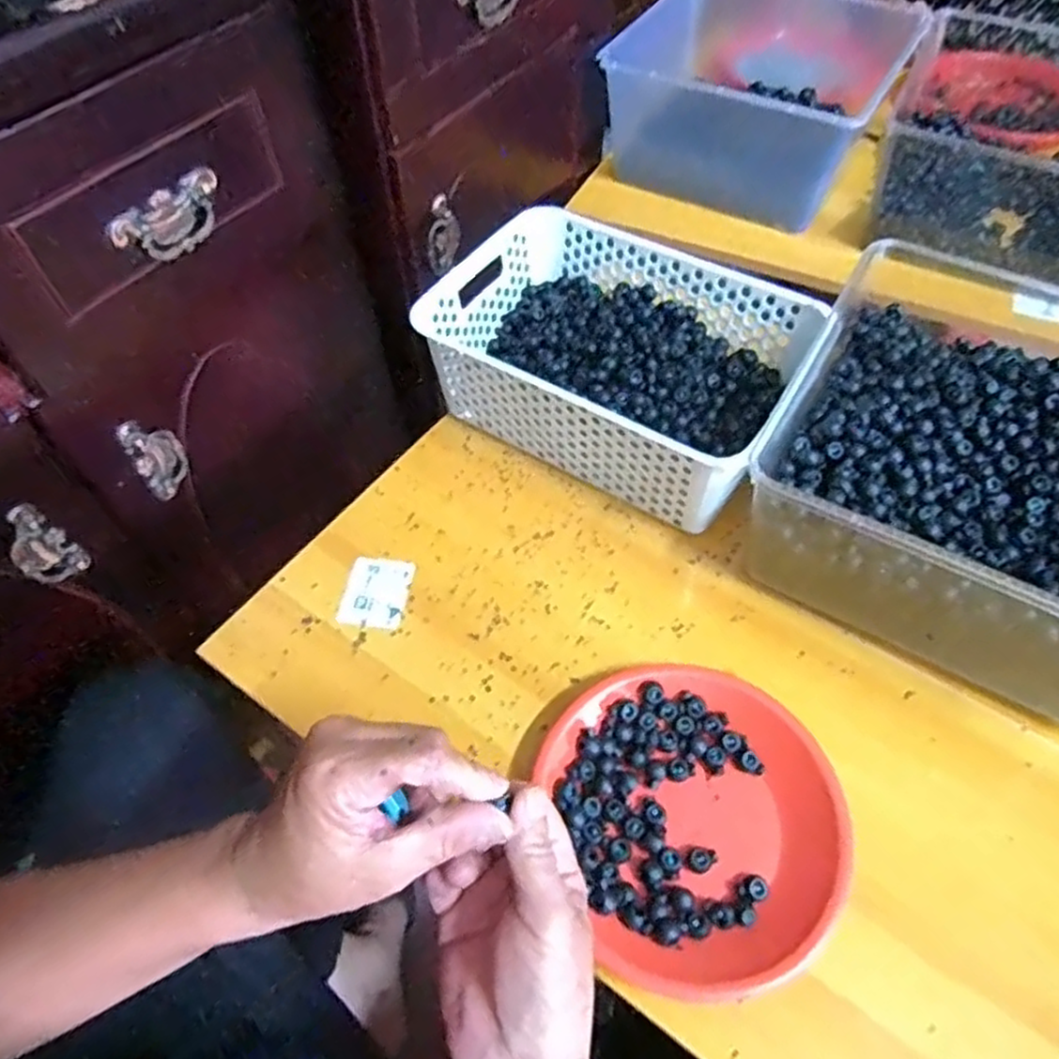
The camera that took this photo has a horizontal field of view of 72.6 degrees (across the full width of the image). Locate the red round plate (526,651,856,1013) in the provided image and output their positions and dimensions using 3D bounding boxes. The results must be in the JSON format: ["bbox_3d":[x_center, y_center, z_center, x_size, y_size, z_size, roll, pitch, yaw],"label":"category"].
[{"bbox_3d":[0.108,0.180,0.463,0.170,0.023,0.192,-16,57,-10],"label":"red round plate"}]

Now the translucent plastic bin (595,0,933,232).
[{"bbox_3d":[0.285,-0.536,0.883,0.295,0.132,0.332,25,60,17],"label":"translucent plastic bin"}]

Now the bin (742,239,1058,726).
[{"bbox_3d":[0.322,-0.031,0.525,0.267,0.129,0.260,28,60,18],"label":"bin"}]

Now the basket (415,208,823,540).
[{"bbox_3d":[0.074,-0.147,0.639,0.289,0.112,0.203,28,61,19],"label":"basket"}]

